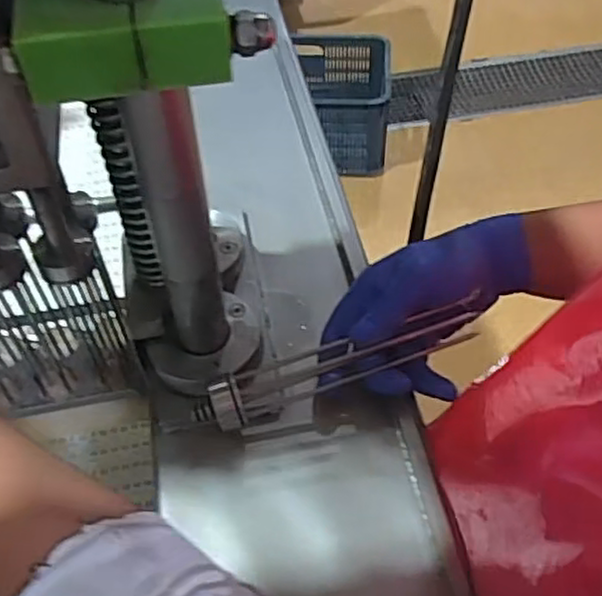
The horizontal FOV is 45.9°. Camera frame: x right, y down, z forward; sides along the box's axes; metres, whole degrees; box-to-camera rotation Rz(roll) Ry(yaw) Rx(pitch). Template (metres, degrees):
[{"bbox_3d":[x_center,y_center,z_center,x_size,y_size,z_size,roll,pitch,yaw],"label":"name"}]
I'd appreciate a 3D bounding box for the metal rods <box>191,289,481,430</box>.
[{"bbox_3d":[0.022,0.050,0.476,0.191,0.028,0.034,-16,52,-7],"label":"metal rods"}]

